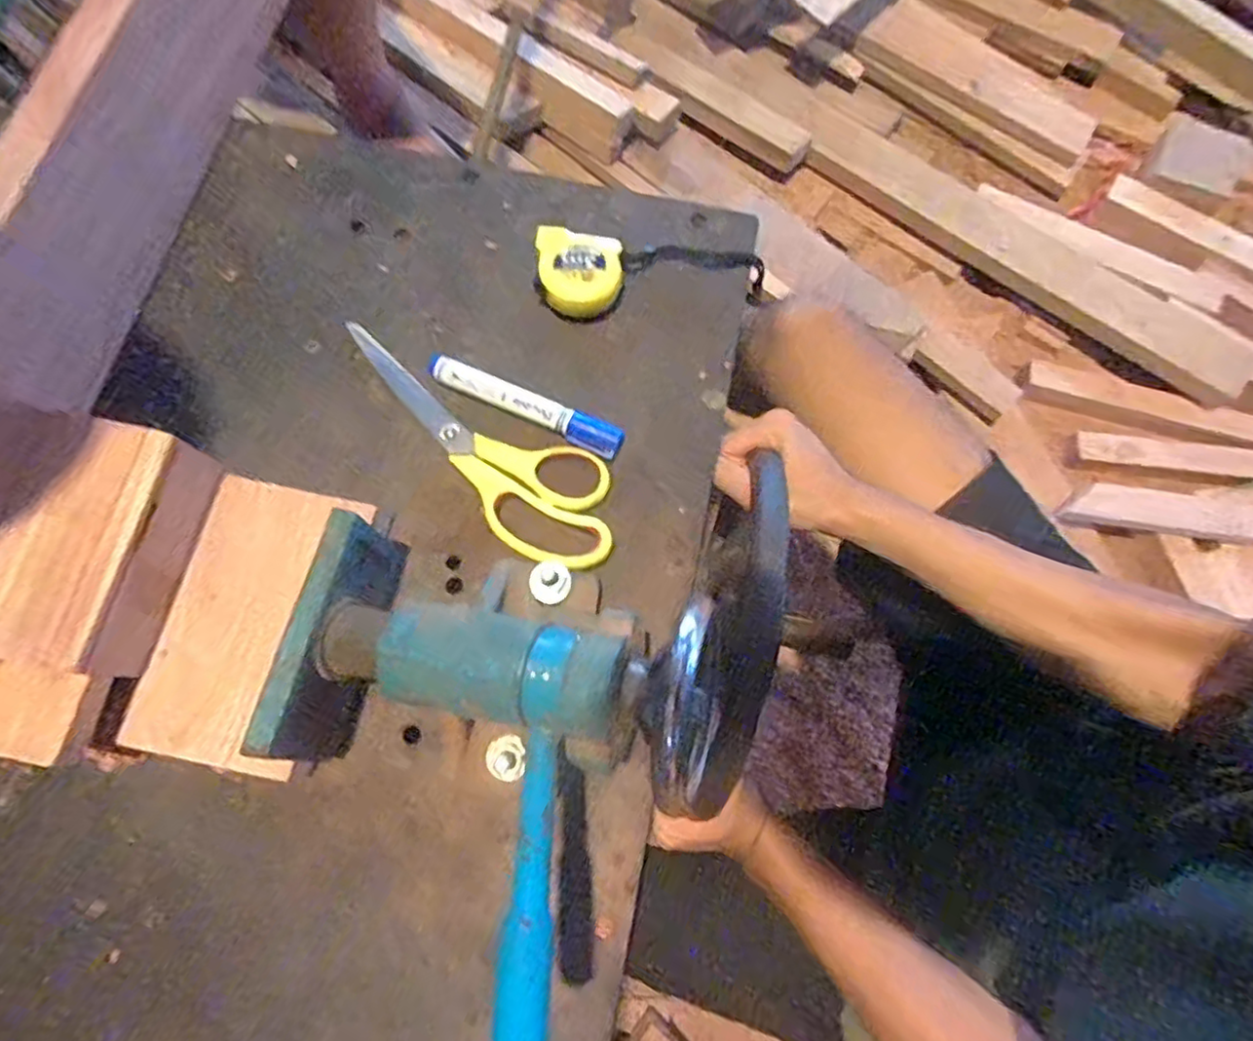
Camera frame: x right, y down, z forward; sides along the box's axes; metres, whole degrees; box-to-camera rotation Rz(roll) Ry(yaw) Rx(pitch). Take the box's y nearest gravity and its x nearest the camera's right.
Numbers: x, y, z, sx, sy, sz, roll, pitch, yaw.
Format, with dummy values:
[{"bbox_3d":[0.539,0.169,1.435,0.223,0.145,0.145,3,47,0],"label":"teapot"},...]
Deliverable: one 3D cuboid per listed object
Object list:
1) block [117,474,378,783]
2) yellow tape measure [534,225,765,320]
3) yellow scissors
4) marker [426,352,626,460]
[{"bbox_3d":[-0.216,0.059,0.385,0.092,0.031,0.158,12,73,1],"label":"block"},{"bbox_3d":[0.020,-0.172,0.465,0.166,0.030,0.063,1,73,-2],"label":"yellow tape measure"},{"bbox_3d":[-0.104,-0.048,0.429,0.228,0.014,0.076,32,75,7],"label":"yellow scissors"},{"bbox_3d":[-0.067,-0.077,0.436,0.137,0.018,0.021,25,74,5],"label":"marker"}]

